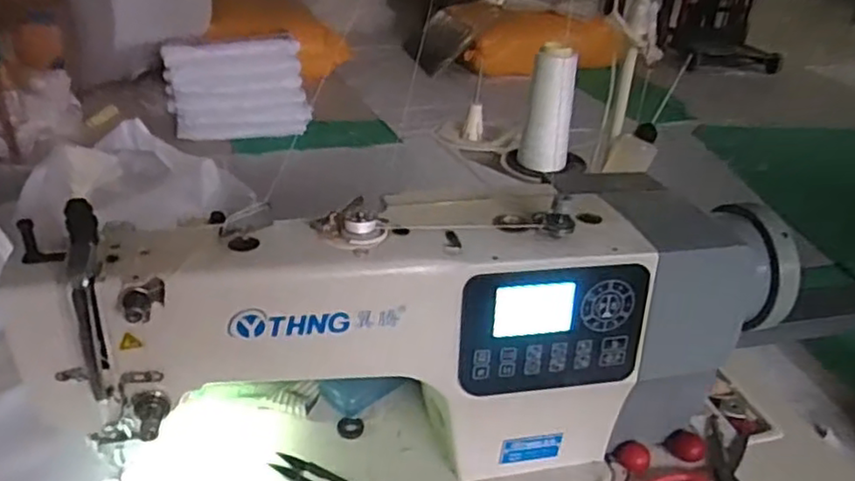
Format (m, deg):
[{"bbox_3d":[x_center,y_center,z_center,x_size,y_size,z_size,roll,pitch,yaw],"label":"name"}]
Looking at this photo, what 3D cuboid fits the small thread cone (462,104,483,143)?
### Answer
[{"bbox_3d":[0.070,-0.178,1.029,0.030,0.046,0.034,4,31,1],"label":"small thread cone"}]

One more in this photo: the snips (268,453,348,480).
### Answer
[{"bbox_3d":[-0.091,0.205,0.584,0.095,0.005,0.025,18,33,22],"label":"snips"}]

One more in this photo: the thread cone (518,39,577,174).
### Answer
[{"bbox_3d":[0.165,-0.173,0.919,0.066,0.164,0.054,10,31,9],"label":"thread cone"}]

